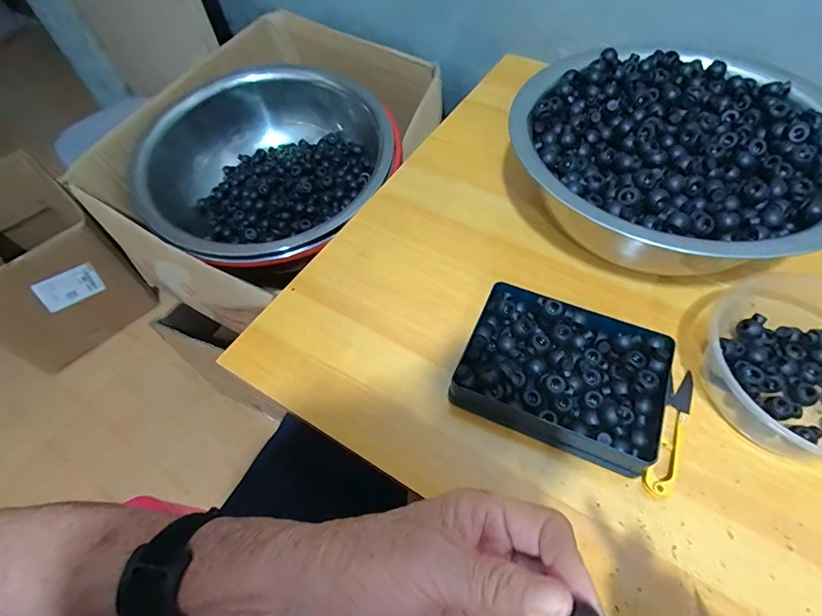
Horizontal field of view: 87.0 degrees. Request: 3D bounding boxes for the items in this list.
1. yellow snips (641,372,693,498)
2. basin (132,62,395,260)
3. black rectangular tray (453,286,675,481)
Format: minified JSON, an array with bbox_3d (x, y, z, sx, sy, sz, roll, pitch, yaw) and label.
[{"bbox_3d":[0.195,0.089,0.318,0.018,0.008,0.105,29,63,20],"label":"yellow snips"},{"bbox_3d":[-0.190,-0.194,0.587,0.311,0.100,0.303,-2,57,3],"label":"basin"},{"bbox_3d":[0.118,0.048,0.334,0.146,0.034,0.111,21,61,16],"label":"black rectangular tray"}]

